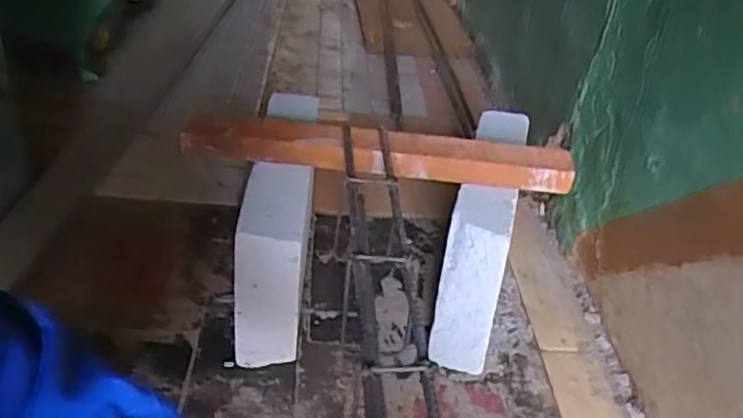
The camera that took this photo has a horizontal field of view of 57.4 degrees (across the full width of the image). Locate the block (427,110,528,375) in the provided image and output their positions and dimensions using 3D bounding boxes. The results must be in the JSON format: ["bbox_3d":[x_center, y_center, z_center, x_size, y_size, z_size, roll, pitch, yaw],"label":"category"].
[{"bbox_3d":[0.153,0.036,0.967,0.077,0.209,0.360,12,33,9],"label":"block"}]

